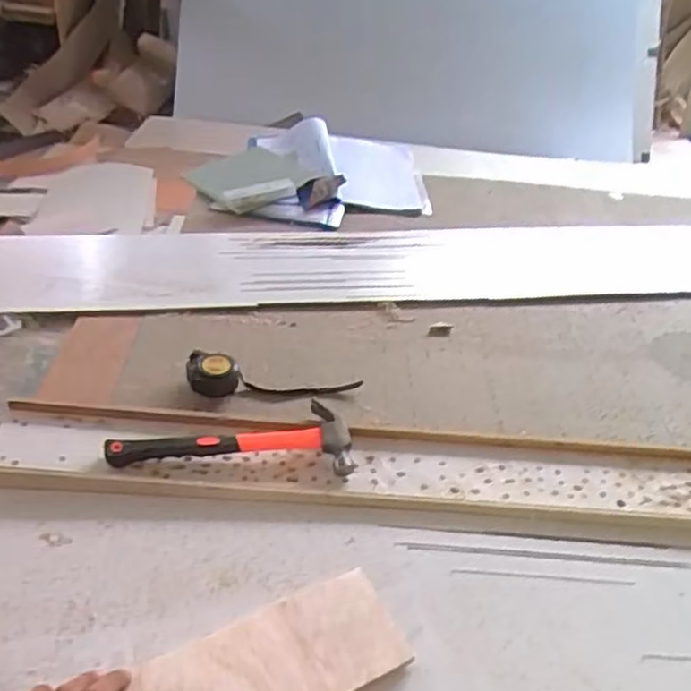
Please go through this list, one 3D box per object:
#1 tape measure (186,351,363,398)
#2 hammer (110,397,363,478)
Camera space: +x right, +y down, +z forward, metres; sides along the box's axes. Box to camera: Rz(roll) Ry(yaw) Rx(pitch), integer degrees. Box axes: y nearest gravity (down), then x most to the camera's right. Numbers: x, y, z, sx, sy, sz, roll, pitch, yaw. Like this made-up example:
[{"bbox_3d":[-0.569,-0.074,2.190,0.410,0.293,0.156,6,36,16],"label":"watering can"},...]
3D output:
[{"bbox_3d":[-0.091,0.037,0.886,0.216,0.048,0.054,2,39,-3],"label":"tape measure"},{"bbox_3d":[-0.128,0.101,0.795,0.266,0.034,0.094,2,39,-4],"label":"hammer"}]

